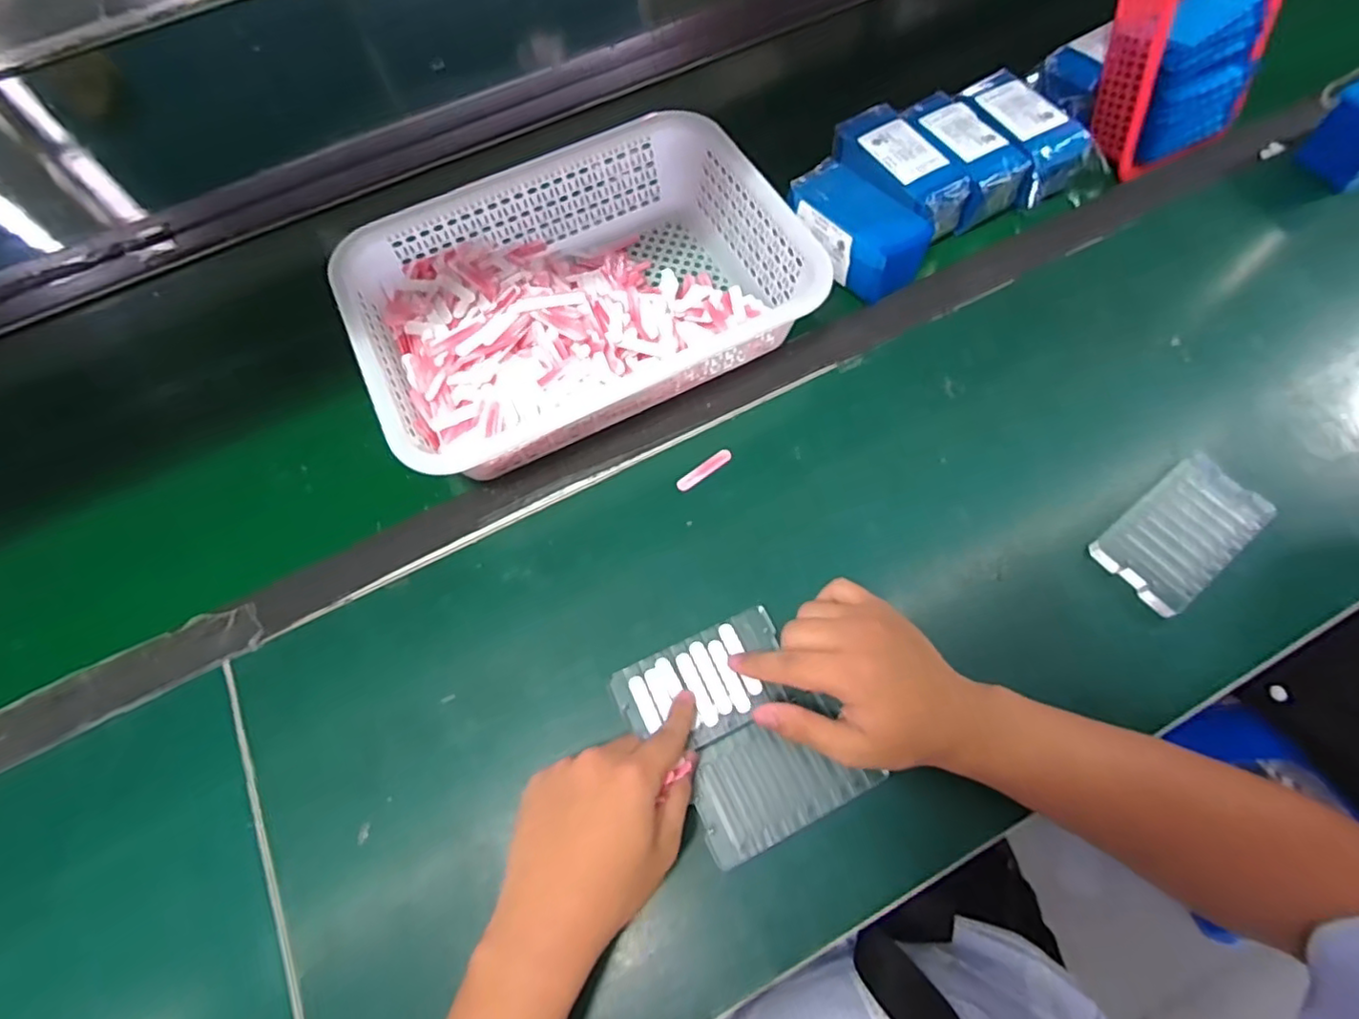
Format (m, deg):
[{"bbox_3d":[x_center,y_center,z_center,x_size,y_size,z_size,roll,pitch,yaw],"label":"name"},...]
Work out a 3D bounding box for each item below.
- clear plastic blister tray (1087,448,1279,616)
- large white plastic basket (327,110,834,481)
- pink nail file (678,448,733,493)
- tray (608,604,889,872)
[{"bbox_3d":[0.369,0.017,0.457,0.124,0.014,0.068,-35,68,-14],"label":"clear plastic blister tray"},{"bbox_3d":[-0.092,-0.190,0.538,0.350,0.081,0.250,-27,66,-10],"label":"large white plastic basket"},{"bbox_3d":[0.020,-0.033,0.502,0.051,0.004,0.011,-35,68,-13],"label":"pink nail file"},{"bbox_3d":[0.038,0.146,0.414,0.117,0.013,0.139,-28,66,-10],"label":"tray"}]

